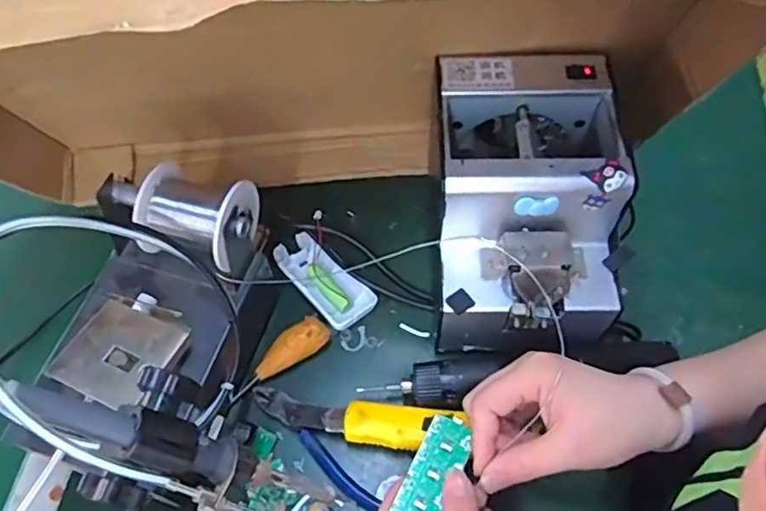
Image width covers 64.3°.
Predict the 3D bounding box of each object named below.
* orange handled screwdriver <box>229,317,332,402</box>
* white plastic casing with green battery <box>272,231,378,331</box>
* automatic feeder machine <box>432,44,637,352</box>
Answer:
[{"bbox_3d":[-0.082,0.085,0.485,0.089,0.025,0.023,-38,65,-3],"label":"orange handled screwdriver"},{"bbox_3d":[-0.050,0.020,0.518,0.043,0.017,0.094,-38,65,-17],"label":"white plastic casing with green battery"},{"bbox_3d":[0.105,-0.027,0.462,0.127,0.143,0.166,0,60,3],"label":"automatic feeder machine"}]

